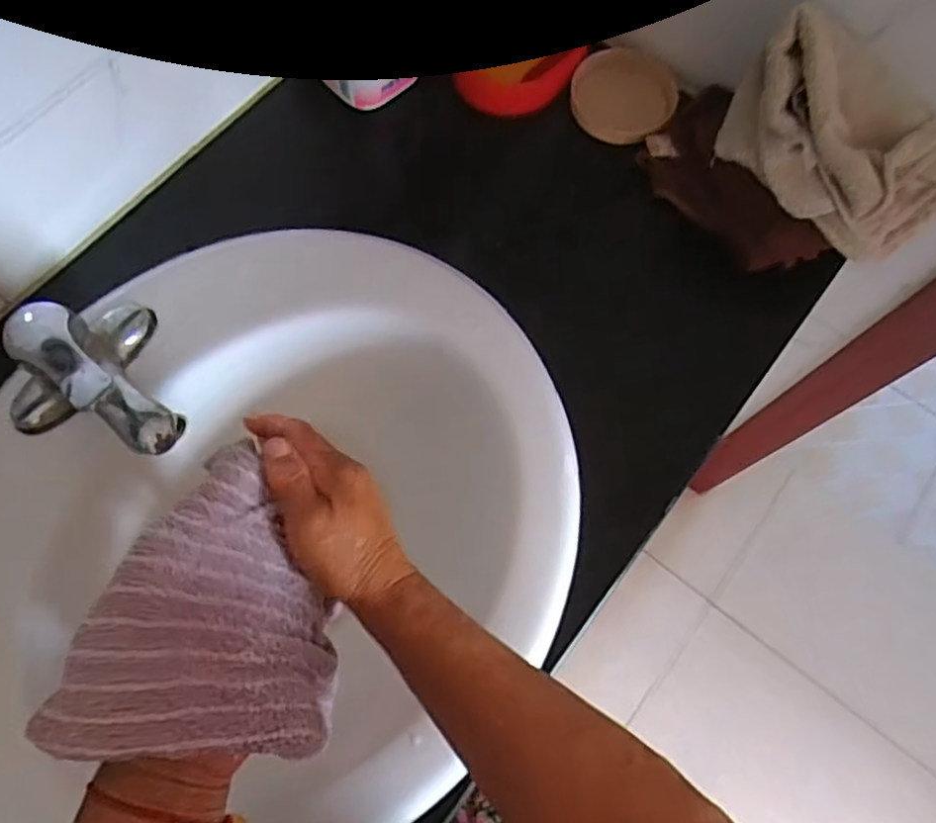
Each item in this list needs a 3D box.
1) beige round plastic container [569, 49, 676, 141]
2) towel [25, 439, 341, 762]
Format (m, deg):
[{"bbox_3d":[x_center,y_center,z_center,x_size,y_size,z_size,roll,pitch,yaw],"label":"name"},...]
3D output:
[{"bbox_3d":[0.146,-0.300,0.636,0.096,0.026,0.091,0,70,-1],"label":"beige round plastic container"},{"bbox_3d":[-0.120,0.095,0.340,0.104,0.108,0.146,6,70,1],"label":"towel"}]

